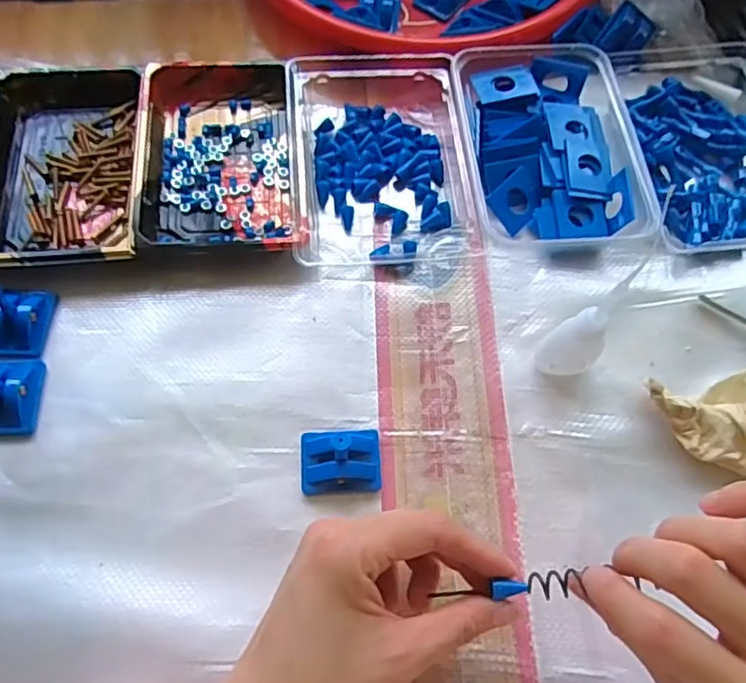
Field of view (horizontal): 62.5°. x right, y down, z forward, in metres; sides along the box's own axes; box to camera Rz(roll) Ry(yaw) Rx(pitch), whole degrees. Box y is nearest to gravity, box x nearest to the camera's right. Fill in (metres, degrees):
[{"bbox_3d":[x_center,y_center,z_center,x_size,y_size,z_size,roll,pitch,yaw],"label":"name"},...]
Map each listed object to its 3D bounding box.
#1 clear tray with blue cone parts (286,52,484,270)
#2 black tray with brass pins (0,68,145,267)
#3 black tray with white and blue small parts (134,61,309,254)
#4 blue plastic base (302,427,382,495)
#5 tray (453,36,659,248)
[{"bbox_3d":[0.003,-0.136,0.424,0.119,0.030,0.173,-6,65,-4],"label":"clear tray with blue cone parts"},{"bbox_3d":[-0.209,-0.122,0.415,0.106,0.024,0.169,-5,65,-4],"label":"black tray with brass pins"},{"bbox_3d":[-0.105,-0.131,0.424,0.101,0.021,0.166,-4,65,-4],"label":"black tray with white and blue small parts"},{"bbox_3d":[-0.018,0.065,0.341,0.044,0.019,0.035,-2,65,-3],"label":"blue plastic base"},{"bbox_3d":[0.118,-0.136,0.425,0.110,0.035,0.157,-3,65,-3],"label":"tray"}]

